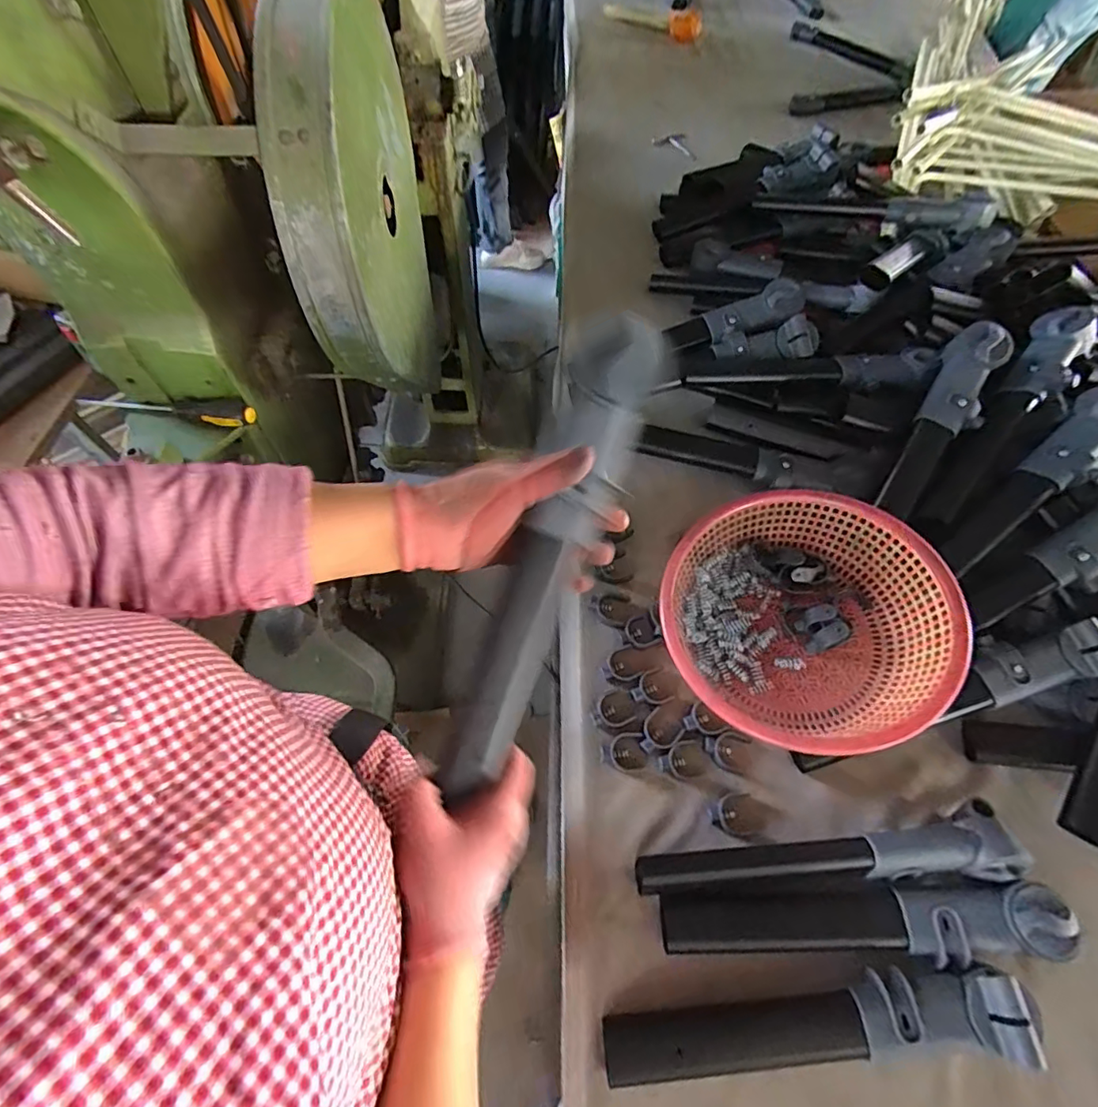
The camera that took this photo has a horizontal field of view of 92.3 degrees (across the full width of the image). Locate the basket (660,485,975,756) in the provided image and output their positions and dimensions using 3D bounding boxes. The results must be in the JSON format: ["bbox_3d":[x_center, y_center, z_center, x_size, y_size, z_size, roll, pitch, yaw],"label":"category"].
[{"bbox_3d":[0.283,0.074,0.610,0.281,0.126,0.292,1,62,-2],"label":"basket"}]

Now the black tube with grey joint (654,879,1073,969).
[{"bbox_3d":[0.304,0.360,0.511,0.378,0.039,0.060,0,62,-2],"label":"black tube with grey joint"}]

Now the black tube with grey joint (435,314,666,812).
[{"bbox_3d":[-0.003,0.009,0.383,0.055,0.039,0.347,22,95,9],"label":"black tube with grey joint"}]

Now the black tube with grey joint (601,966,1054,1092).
[{"bbox_3d":[0.240,0.424,0.471,0.380,0.045,0.071,-2,62,-3],"label":"black tube with grey joint"}]

